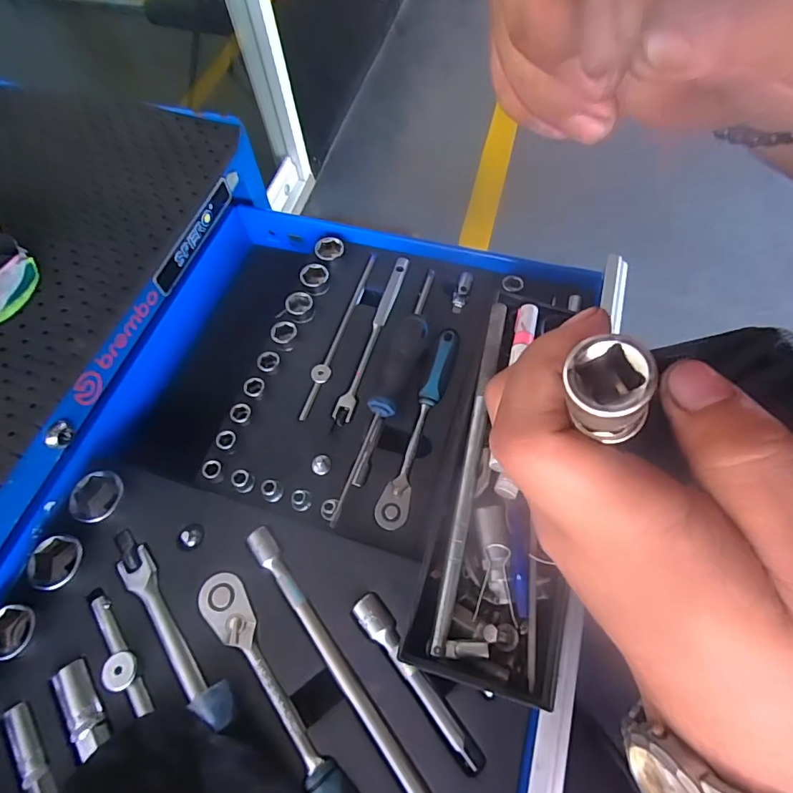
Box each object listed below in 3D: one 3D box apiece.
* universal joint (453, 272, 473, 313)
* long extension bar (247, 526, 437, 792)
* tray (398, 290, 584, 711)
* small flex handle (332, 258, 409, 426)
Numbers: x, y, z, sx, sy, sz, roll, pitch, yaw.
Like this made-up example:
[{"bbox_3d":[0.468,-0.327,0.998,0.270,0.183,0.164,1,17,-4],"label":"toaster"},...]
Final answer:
[{"bbox_3d":[0.065,-0.104,0.476,0.013,0.010,0.055,15,61,9],"label":"universal joint"},{"bbox_3d":[-0.033,0.190,0.323,0.019,0.016,0.245,-34,65,-17],"label":"long extension bar"},{"bbox_3d":[0.085,0.050,0.354,0.098,0.064,0.292,13,63,8],"label":"tray"},{"bbox_3d":[-0.021,-0.058,0.455,0.017,0.013,0.186,15,62,9],"label":"small flex handle"}]

